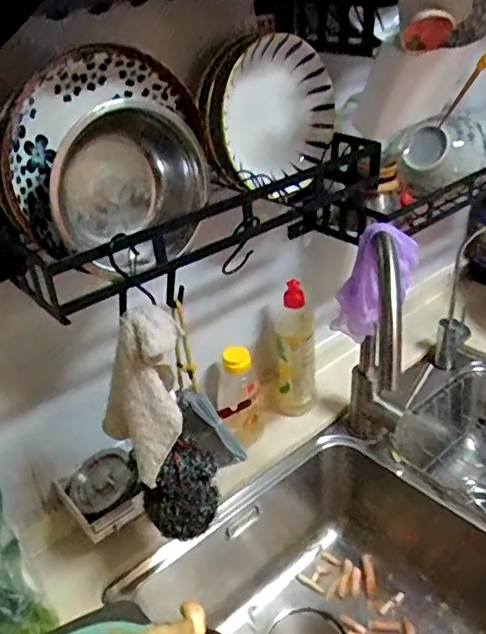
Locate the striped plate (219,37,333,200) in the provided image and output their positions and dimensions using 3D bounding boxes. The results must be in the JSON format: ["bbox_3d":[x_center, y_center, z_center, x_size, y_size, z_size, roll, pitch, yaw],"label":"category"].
[{"bbox_3d":[0.043,-0.231,0.684,0.164,0.166,0.047,-42,37,-8],"label":"striped plate"}]

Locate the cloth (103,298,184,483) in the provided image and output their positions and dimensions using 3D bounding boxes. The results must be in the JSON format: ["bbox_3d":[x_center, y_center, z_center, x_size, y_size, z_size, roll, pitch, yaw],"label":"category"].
[{"bbox_3d":[-0.093,0.071,0.548,0.078,0.157,0.052,-11,32,-12],"label":"cloth"}]

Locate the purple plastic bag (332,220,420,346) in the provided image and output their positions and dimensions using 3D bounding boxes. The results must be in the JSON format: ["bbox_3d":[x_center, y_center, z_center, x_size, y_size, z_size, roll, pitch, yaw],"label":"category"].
[{"bbox_3d":[0.157,-0.033,0.719,0.072,0.168,0.063,20,32,-3],"label":"purple plastic bag"}]

